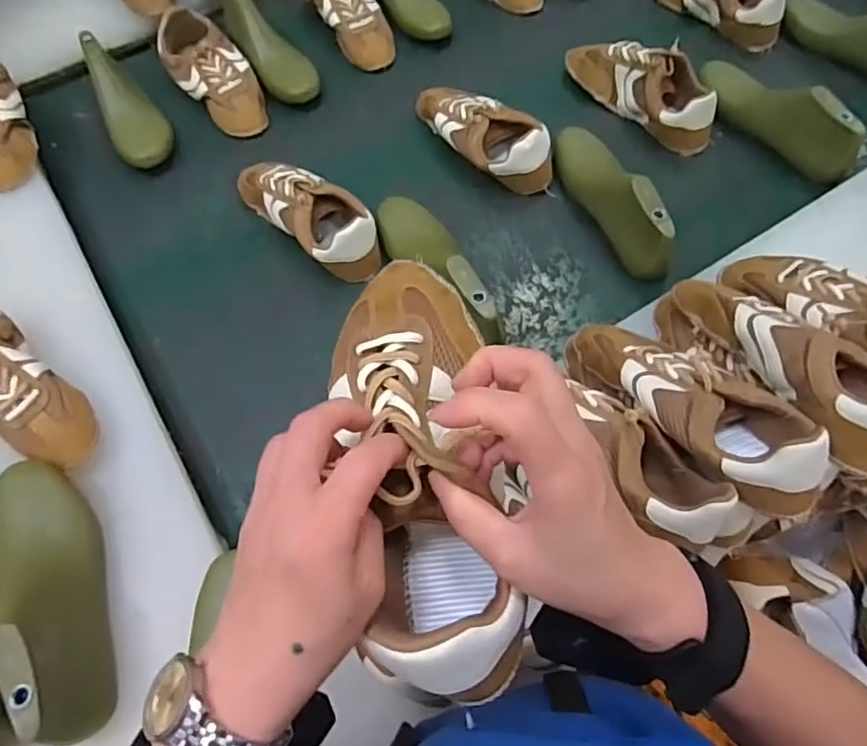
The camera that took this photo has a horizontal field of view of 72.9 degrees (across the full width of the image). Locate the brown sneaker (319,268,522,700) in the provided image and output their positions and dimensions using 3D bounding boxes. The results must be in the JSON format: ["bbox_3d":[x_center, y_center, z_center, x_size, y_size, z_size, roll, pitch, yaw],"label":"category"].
[{"bbox_3d":[-0.006,0.039,0.310,0.088,0.078,0.236,-8,67,-2],"label":"brown sneaker"}]

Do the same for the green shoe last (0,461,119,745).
[{"bbox_3d":[-0.330,0.175,0.501,0.069,0.078,0.256,-30,67,-12],"label":"green shoe last"}]

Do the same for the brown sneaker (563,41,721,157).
[{"bbox_3d":[0.308,-0.417,0.837,0.107,0.078,0.236,-36,68,-14],"label":"brown sneaker"}]

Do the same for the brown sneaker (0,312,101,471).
[{"bbox_3d":[-0.434,0.010,0.597,0.225,0.069,0.083,37,71,18],"label":"brown sneaker"}]

